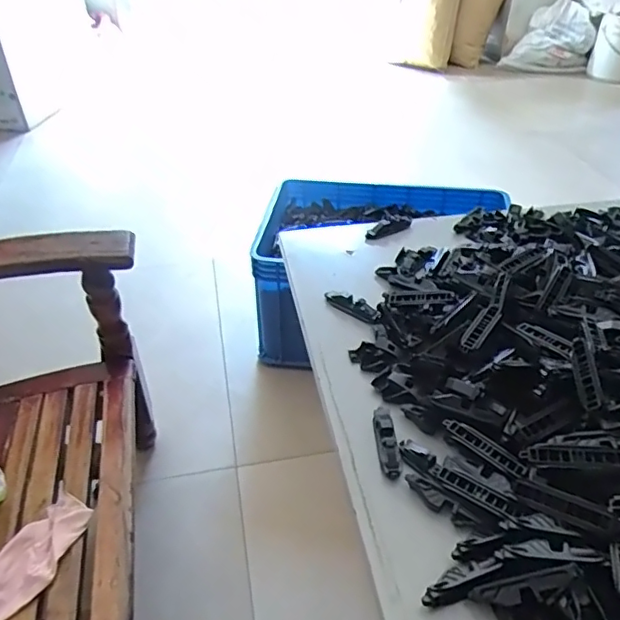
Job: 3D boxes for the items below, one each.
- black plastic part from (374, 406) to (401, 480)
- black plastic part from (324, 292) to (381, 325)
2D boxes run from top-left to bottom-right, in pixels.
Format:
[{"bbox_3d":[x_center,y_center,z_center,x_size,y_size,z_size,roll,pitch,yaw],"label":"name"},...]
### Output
[{"bbox_3d":[0.072,0.120,0.532,0.017,0.018,0.079,-1,39,-2],"label":"black plastic part"},{"bbox_3d":[0.052,-0.007,0.679,0.078,0.023,0.015,27,46,30],"label":"black plastic part"}]

